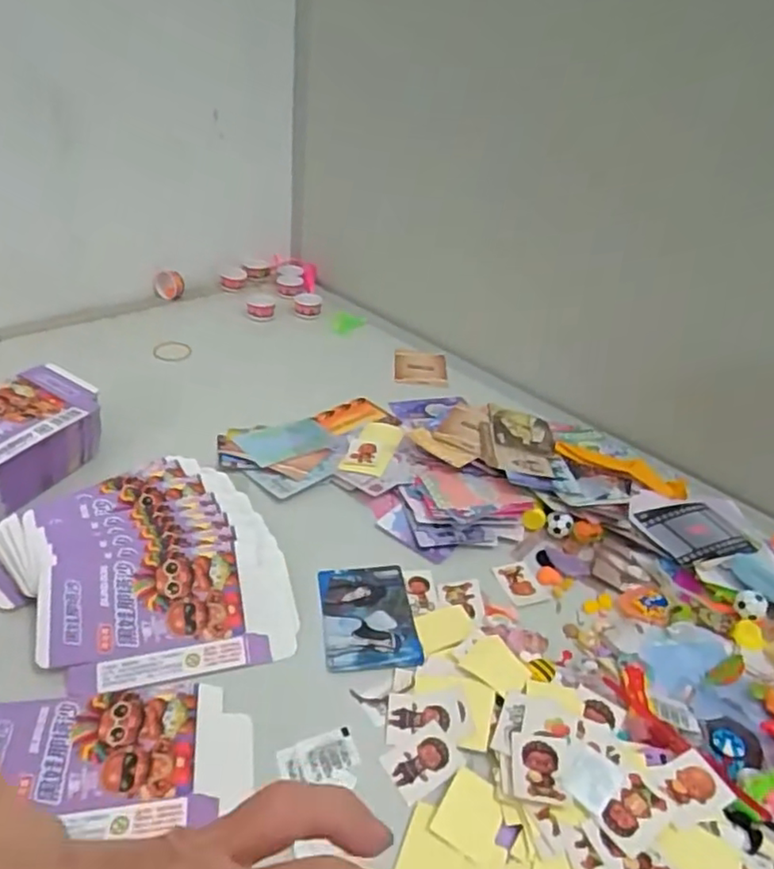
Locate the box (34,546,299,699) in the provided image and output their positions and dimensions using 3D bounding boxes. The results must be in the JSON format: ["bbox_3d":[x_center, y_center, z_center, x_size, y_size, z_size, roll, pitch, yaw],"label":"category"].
[{"bbox_3d":[-0.138,0.114,0.404,0.150,0.008,0.084,-4,58,-17],"label":"box"}]

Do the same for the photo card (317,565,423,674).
[{"bbox_3d":[-0.013,0.126,0.438,0.062,0.004,0.087,-1,35,-10],"label":"photo card"}]

